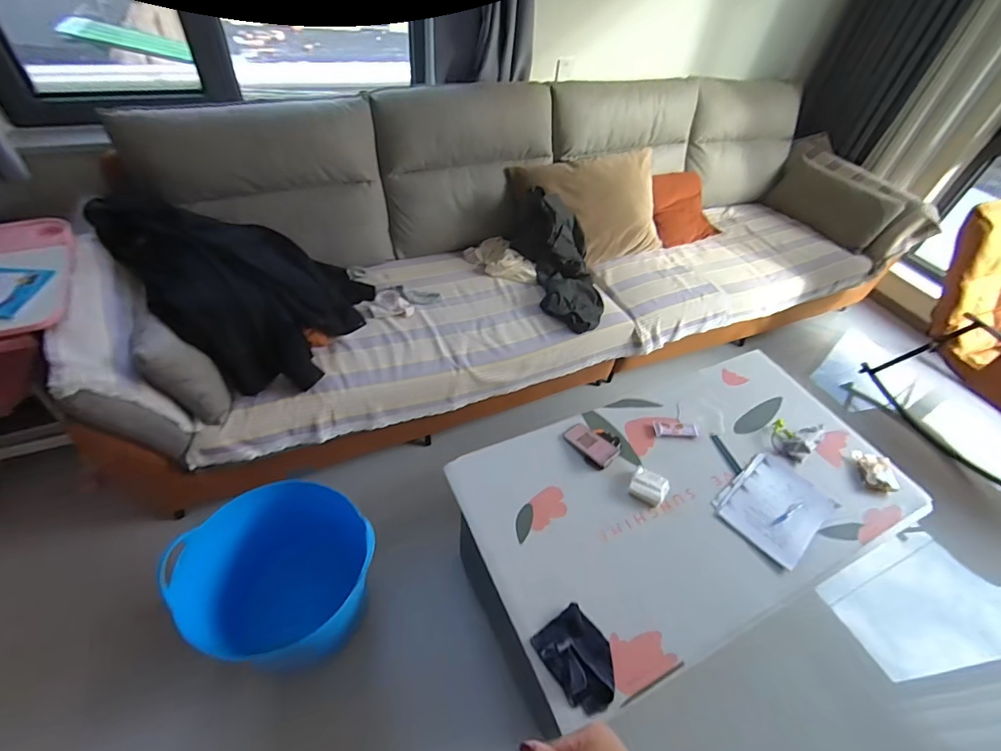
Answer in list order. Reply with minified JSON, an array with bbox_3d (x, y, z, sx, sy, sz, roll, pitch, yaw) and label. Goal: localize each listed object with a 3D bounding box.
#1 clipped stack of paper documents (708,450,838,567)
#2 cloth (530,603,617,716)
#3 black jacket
[{"bbox_3d":[0.827,0.382,1.372,0.336,0.021,0.244,-29,57,-29],"label":"clipped stack of paper documents"},{"bbox_3d":[0.182,0.631,1.021,0.147,0.040,0.188,-24,54,-26],"label":"cloth"},{"bbox_3d":[-0.799,-0.329,1.521,0.723,0.355,0.613,35,53,23],"label":"black jacket"}]

